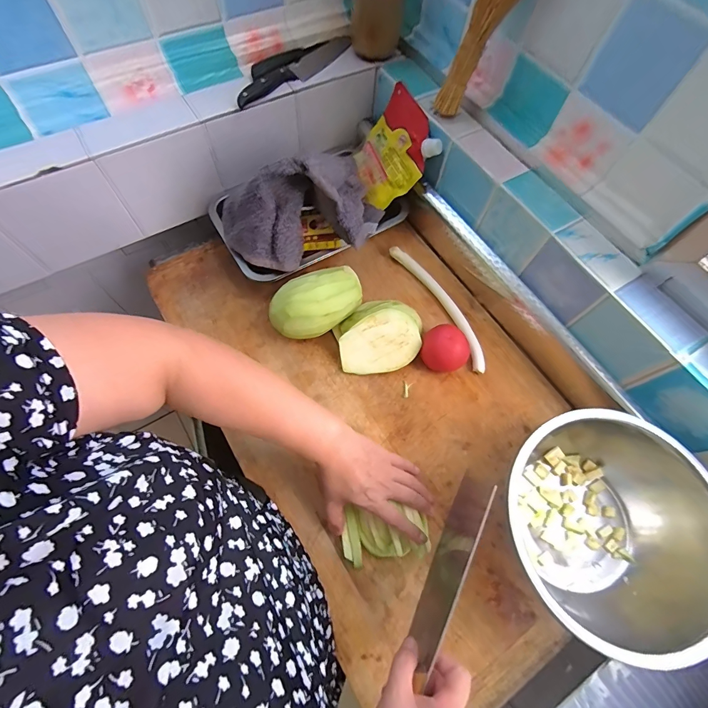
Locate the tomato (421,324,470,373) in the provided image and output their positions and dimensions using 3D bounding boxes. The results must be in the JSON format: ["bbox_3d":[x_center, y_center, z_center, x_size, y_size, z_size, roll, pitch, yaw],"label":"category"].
[{"bbox_3d":[0.130,-0.007,0.534,0.065,0.054,0.059,9,66,0],"label":"tomato"}]

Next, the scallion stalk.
[{"bbox_3d":[0.139,-0.080,0.584,0.042,0.021,0.244,-27,71,-14],"label":"scallion stalk"}]

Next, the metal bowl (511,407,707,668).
[{"bbox_3d":[0.308,0.190,0.434,0.218,0.104,0.236,-12,68,-8],"label":"metal bowl"}]

